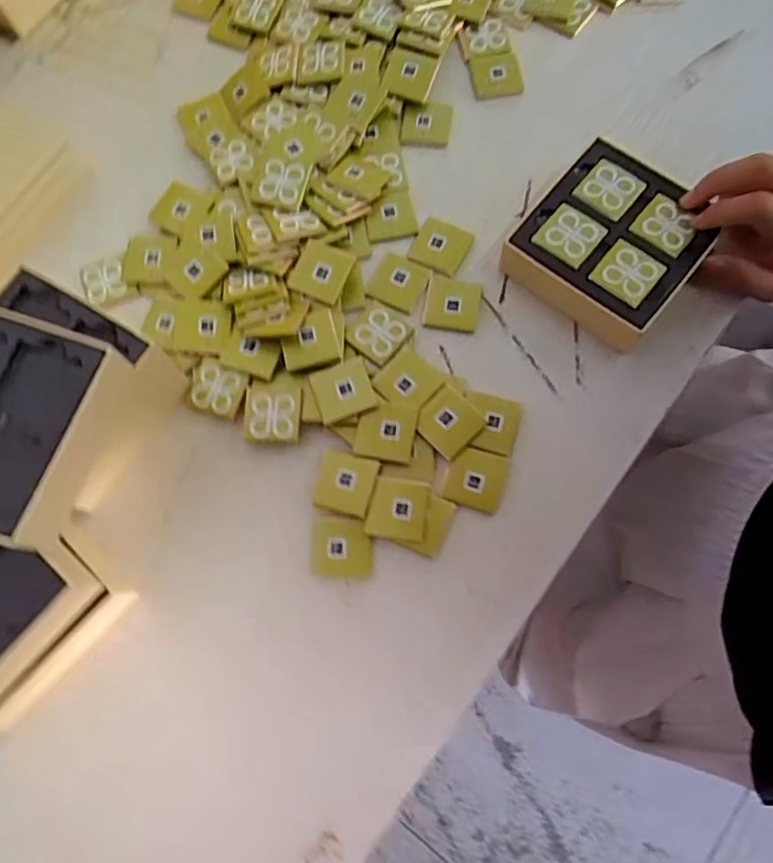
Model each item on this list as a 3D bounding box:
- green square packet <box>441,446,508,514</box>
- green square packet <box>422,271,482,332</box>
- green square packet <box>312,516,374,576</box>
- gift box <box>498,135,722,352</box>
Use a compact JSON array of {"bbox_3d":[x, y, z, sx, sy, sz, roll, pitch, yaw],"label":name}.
[{"bbox_3d":[0.056,0.029,0.373,0.035,0.004,0.036,15,77,5],"label":"green square packet"},{"bbox_3d":[0.045,-0.089,0.409,0.037,0.004,0.039,9,76,3],"label":"green square packet"},{"bbox_3d":[-0.027,0.070,0.364,0.037,0.004,0.035,1,76,2],"label":"green square packet"},{"bbox_3d":[0.146,-0.122,0.396,0.103,0.030,0.115,39,80,10],"label":"gift box"}]

